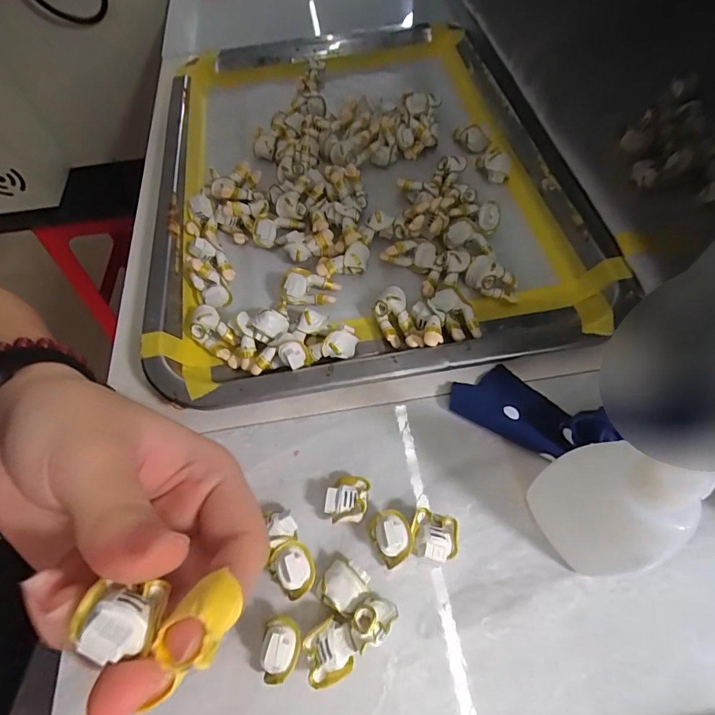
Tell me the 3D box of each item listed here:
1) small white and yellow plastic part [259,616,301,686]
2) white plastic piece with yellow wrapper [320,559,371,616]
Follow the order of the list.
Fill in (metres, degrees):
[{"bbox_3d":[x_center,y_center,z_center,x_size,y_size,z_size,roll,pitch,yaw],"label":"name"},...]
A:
[{"bbox_3d":[-0.028,0.109,0.159,0.013,0.019,0.020,-2,58,4],"label":"small white and yellow plastic part"},{"bbox_3d":[-0.005,0.092,0.171,0.016,0.013,0.018,32,66,22],"label":"white plastic piece with yellow wrapper"}]

